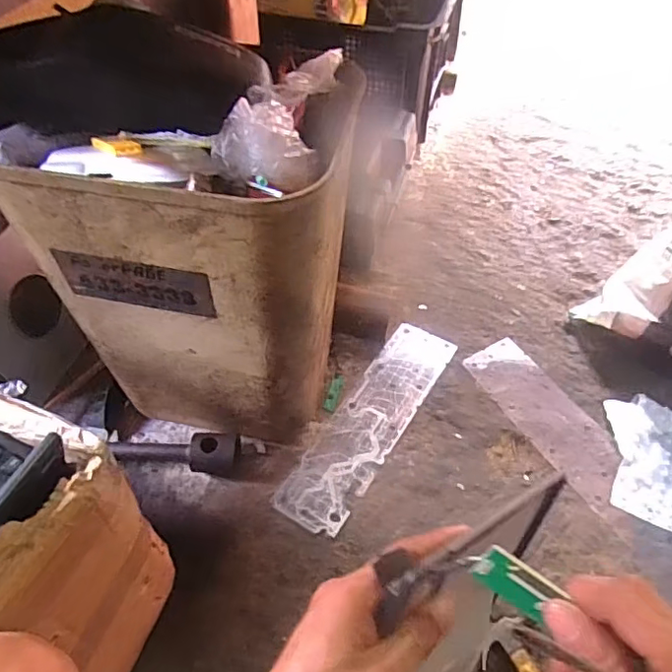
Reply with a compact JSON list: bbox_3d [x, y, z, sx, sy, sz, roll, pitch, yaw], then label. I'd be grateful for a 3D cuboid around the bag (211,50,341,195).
[{"bbox_3d":[-0.054,-0.232,0.575,0.091,0.074,0.198,10,52,9],"label":"bag"}]

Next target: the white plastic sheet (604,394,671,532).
[{"bbox_3d":[0.492,0.189,0.877,0.130,0.021,0.202,14,52,12],"label":"white plastic sheet"}]

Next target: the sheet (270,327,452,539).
[{"bbox_3d":[0.062,0.138,0.950,0.108,0.009,0.418,26,56,20],"label":"sheet"}]

